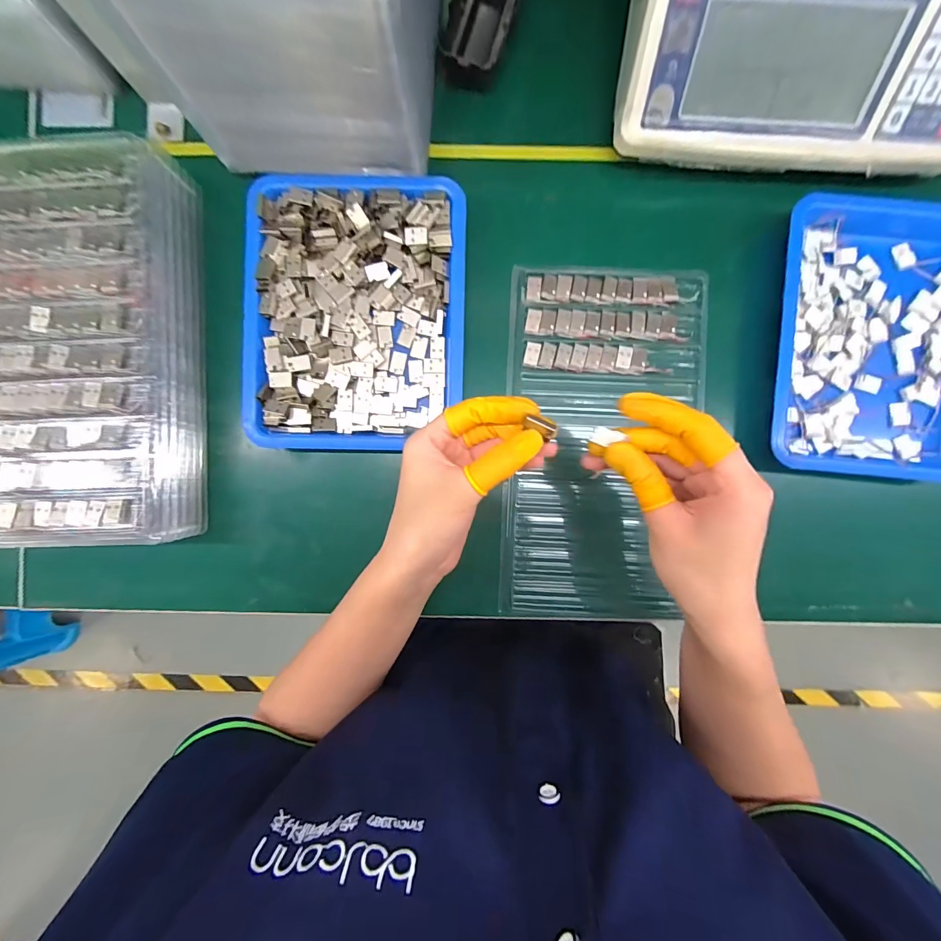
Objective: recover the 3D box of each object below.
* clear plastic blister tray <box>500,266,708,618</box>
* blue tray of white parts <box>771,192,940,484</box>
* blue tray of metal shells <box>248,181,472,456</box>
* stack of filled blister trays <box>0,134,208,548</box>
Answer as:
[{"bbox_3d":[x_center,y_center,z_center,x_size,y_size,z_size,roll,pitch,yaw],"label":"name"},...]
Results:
[{"bbox_3d":[0.111,-0.022,0.338,0.159,0.013,0.291,2,91,1],"label":"clear plastic blister tray"},{"bbox_3d":[0.331,-0.111,0.322,0.167,0.029,0.227,5,91,1],"label":"blue tray of white parts"},{"bbox_3d":[-0.090,-0.123,0.326,0.168,0.033,0.209,2,91,1],"label":"blue tray of metal shells"},{"bbox_3d":[-0.305,-0.092,0.310,0.161,0.080,0.293,0,91,1],"label":"stack of filled blister trays"}]

